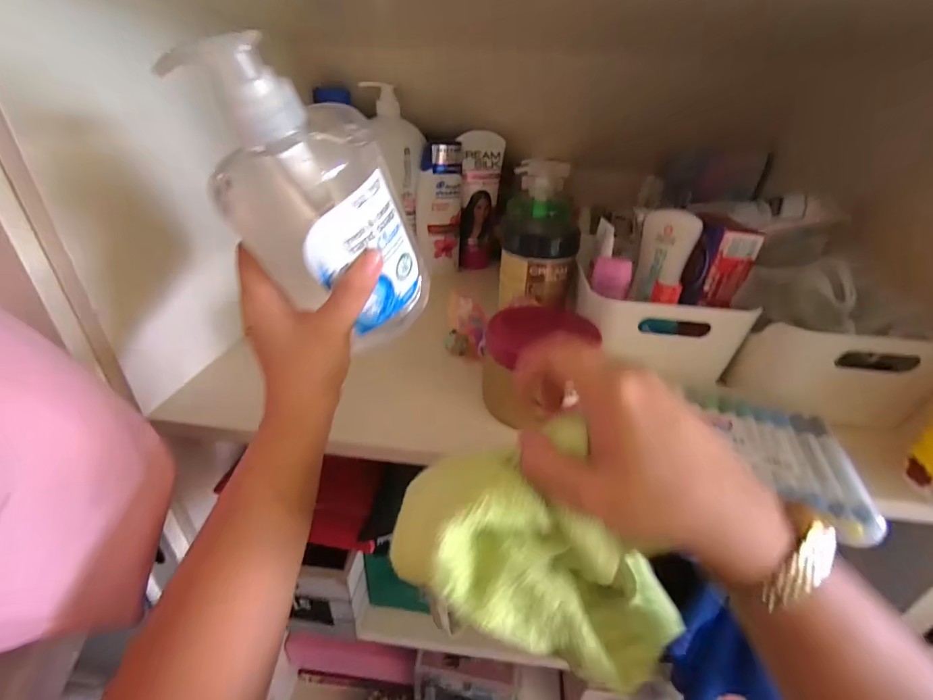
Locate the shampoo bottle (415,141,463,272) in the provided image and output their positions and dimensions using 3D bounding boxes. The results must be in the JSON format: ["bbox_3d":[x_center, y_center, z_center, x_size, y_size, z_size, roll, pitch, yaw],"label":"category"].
[{"bbox_3d":[-0.045,-0.231,0.675,0.074,0.197,0.038,0,31,-6],"label":"shampoo bottle"}]

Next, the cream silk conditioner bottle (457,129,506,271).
[{"bbox_3d":[0.024,-0.258,0.716,0.076,0.211,0.046,-4,31,-13],"label":"cream silk conditioner bottle"}]

